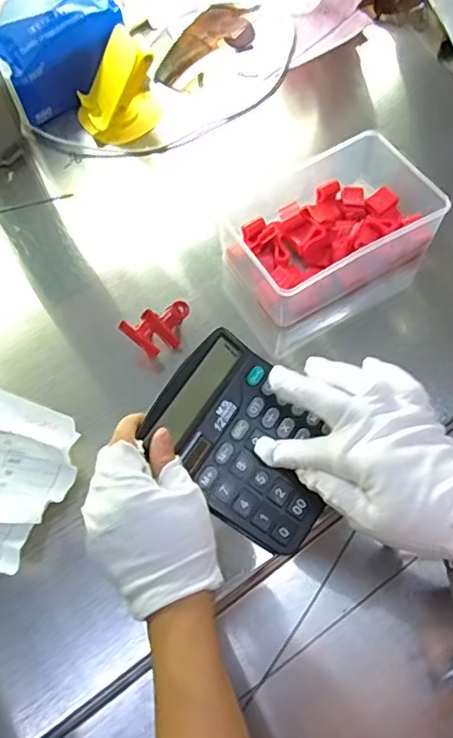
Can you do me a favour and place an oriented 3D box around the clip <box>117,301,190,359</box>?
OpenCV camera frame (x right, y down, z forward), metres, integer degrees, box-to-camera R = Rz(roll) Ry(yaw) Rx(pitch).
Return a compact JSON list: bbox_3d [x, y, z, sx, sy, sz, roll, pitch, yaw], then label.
[{"bbox_3d":[-0.054,-0.035,0.459,0.058,0.022,0.035,-36,69,-14],"label":"clip"}]

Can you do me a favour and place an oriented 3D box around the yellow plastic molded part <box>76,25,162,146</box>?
[{"bbox_3d":[-0.115,-0.293,0.577,0.085,0.078,0.079,-10,72,-6],"label":"yellow plastic molded part"}]

